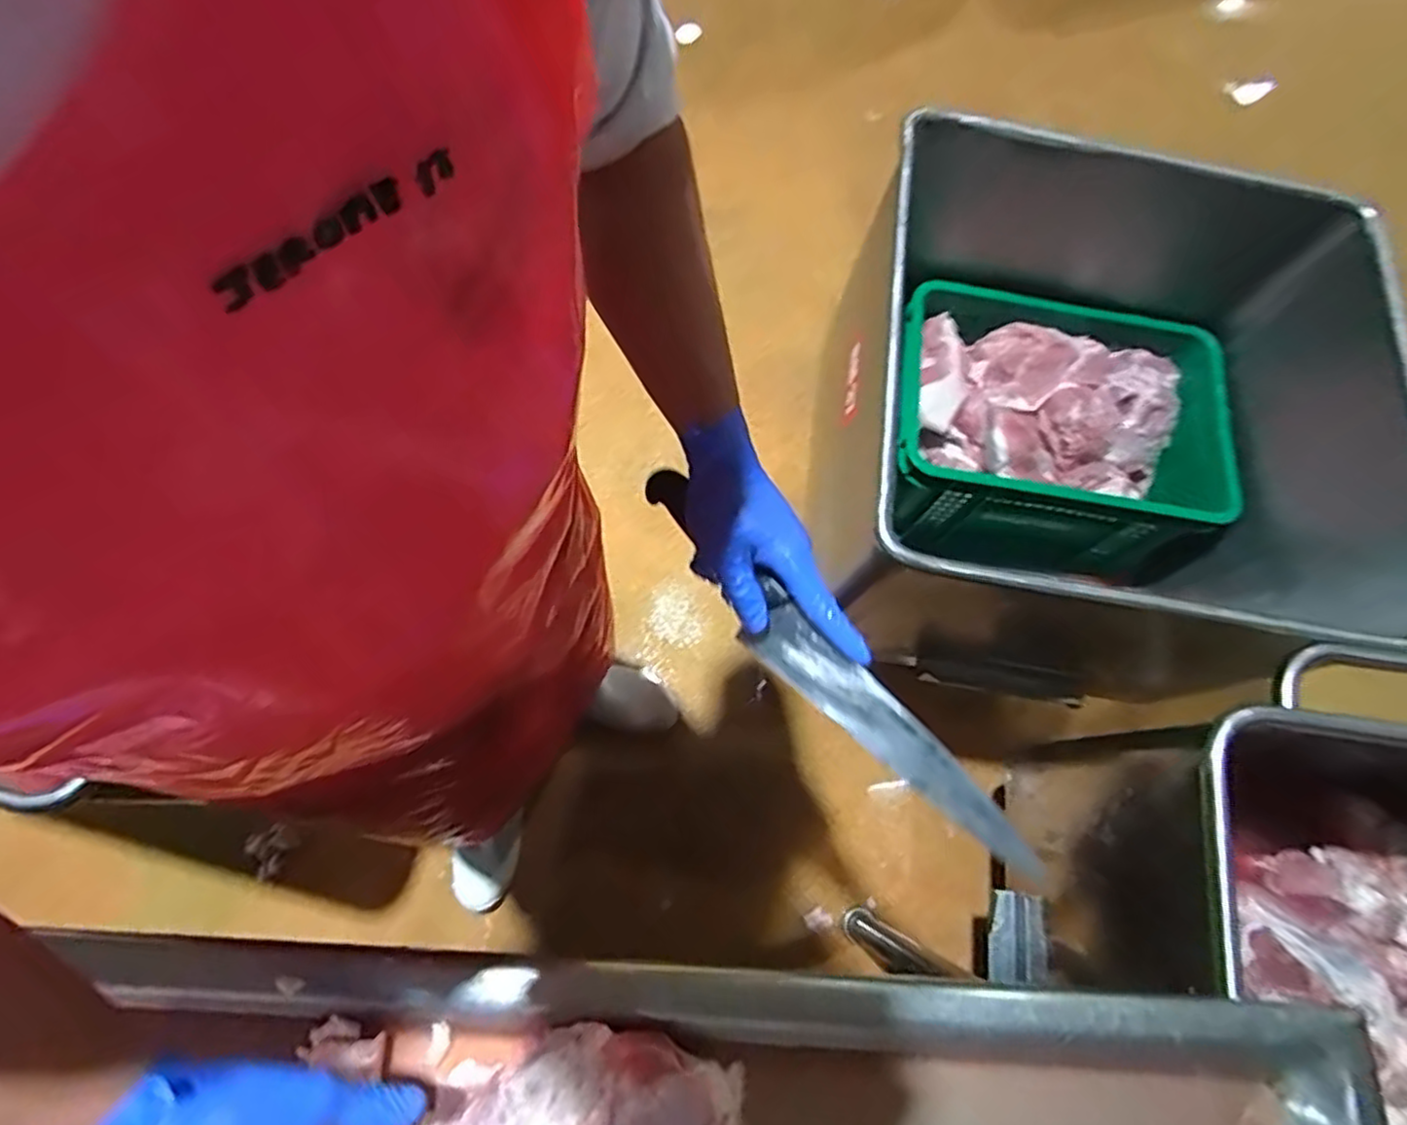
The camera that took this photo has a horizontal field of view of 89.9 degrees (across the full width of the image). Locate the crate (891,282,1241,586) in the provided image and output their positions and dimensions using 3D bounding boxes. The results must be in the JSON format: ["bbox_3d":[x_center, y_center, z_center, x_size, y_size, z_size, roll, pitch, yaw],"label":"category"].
[{"bbox_3d":[0.574,-0.213,1.180,0.522,0.217,0.399,5,71,0],"label":"crate"}]

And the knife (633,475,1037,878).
[{"bbox_3d":[0.074,0.067,0.469,0.041,0.029,0.345,-41,73,-14],"label":"knife"}]

